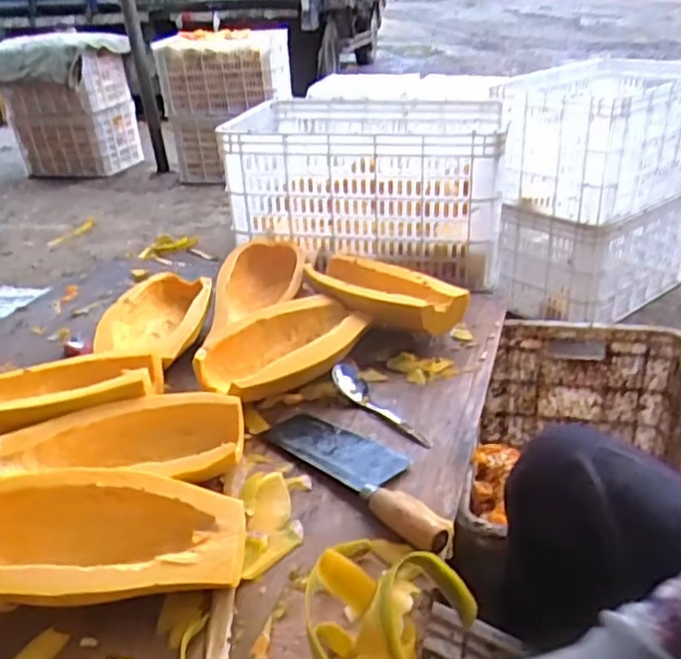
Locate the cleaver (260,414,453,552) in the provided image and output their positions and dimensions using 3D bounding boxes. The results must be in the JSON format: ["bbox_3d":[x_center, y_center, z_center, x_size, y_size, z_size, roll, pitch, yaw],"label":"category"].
[{"bbox_3d":[0.025,0.140,0.711,0.083,0.030,0.269,-26,36,-33],"label":"cleaver"}]

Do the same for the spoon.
[{"bbox_3d":[0.044,0.089,0.799,0.033,0.032,0.160,-20,33,-25],"label":"spoon"}]

